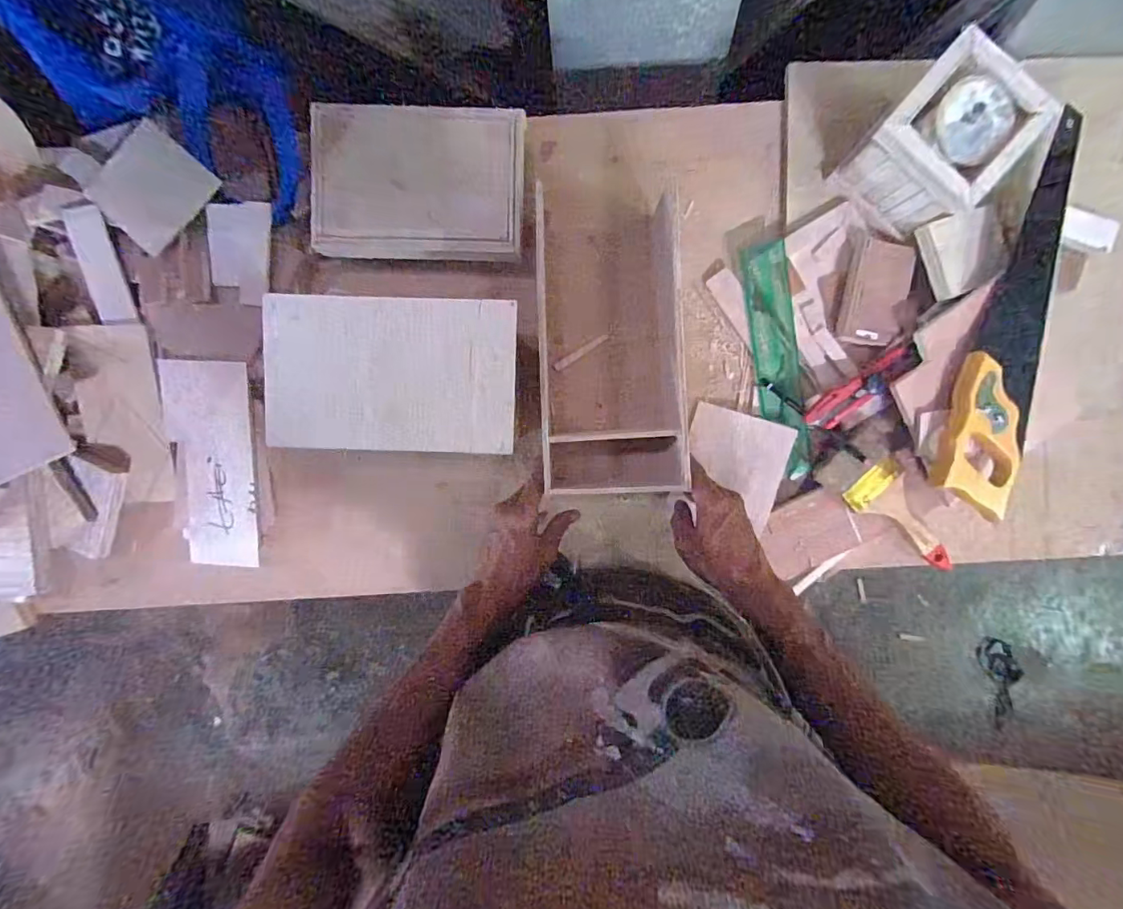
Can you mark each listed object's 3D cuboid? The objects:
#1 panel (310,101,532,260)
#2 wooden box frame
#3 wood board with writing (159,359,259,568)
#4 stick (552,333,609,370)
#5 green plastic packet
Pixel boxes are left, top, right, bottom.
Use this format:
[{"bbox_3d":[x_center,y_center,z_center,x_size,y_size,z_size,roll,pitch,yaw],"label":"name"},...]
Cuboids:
[{"bbox_3d":[-0.145,-0.274,0.512,0.210,0.018,0.137,-2,114,-7],"label":"panel"},{"bbox_3d":[0.048,-0.101,0.511,0.139,0.098,0.264,-2,98,0],"label":"wooden box frame"},{"bbox_3d":[-0.387,0.013,0.556,0.093,0.013,0.226,0,94,1],"label":"wood board with writing"},{"bbox_3d":[0.022,-0.117,0.572,0.071,0.011,0.008,-31,93,2],"label":"stick"},{"bbox_3d":[0.240,-0.102,0.560,0.047,0.026,0.256,-10,93,1],"label":"green plastic packet"}]

